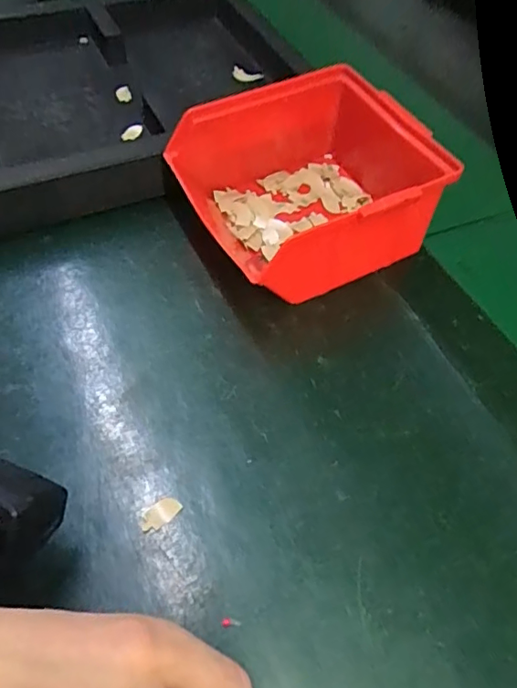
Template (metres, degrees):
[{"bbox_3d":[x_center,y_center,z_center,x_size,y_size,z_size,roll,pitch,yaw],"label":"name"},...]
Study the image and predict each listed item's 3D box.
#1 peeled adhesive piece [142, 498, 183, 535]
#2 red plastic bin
[{"bbox_3d":[-0.044,0.076,0.239,0.019,0.004,0.010,-31,63,-22],"label":"peeled adhesive piece"},{"bbox_3d":[0.030,-0.093,0.321,0.135,0.070,0.120,-22,60,-18],"label":"red plastic bin"}]

